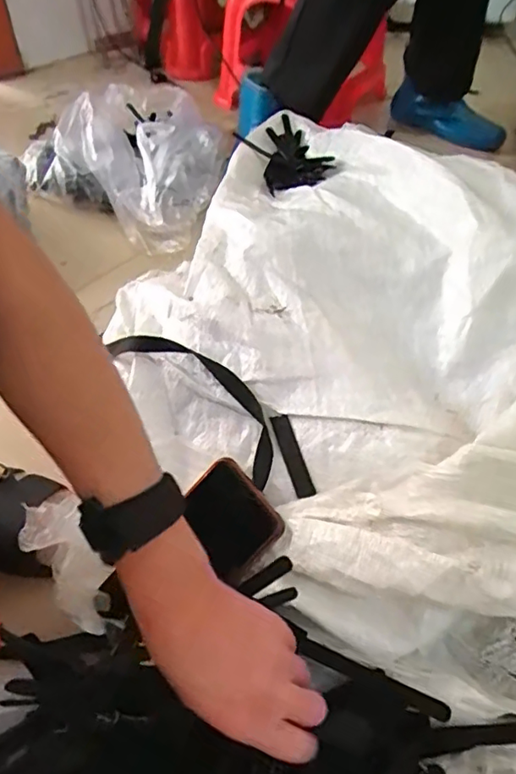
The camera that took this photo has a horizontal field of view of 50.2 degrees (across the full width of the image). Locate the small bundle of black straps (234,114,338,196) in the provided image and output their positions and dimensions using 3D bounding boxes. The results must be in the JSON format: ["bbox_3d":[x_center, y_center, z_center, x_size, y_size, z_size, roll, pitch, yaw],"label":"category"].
[{"bbox_3d":[0.042,-0.296,0.705,0.099,0.030,0.190,-13,49,-14],"label":"small bundle of black straps"}]

